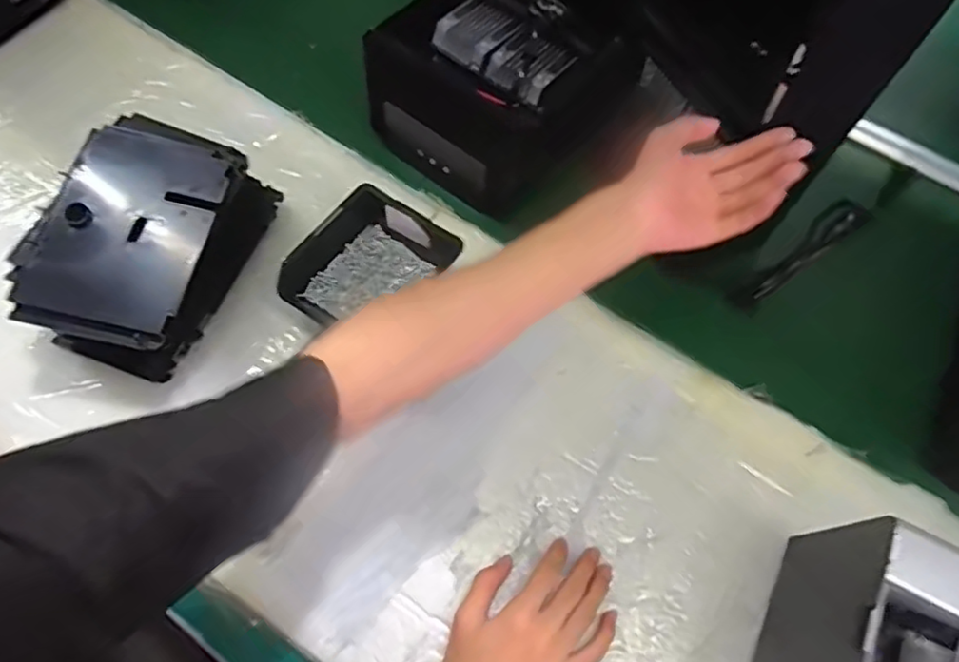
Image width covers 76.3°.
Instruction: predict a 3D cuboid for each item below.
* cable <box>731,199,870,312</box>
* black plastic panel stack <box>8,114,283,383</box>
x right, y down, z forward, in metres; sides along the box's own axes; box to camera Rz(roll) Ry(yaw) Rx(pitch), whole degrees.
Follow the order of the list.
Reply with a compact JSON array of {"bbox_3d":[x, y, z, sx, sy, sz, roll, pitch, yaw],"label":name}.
[{"bbox_3d":[0.318,-0.074,0.611,0.142,0.026,0.030,-45,69,15],"label":"cable"},{"bbox_3d":[-0.284,-0.071,0.545,0.151,0.108,0.218,18,62,4],"label":"black plastic panel stack"}]

